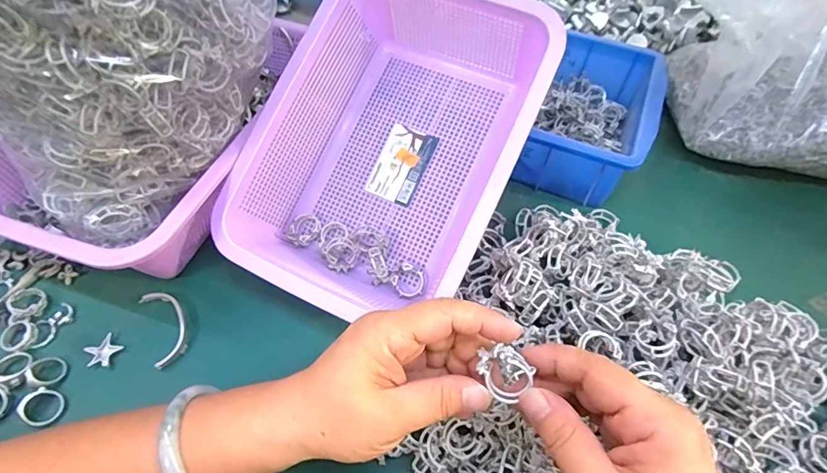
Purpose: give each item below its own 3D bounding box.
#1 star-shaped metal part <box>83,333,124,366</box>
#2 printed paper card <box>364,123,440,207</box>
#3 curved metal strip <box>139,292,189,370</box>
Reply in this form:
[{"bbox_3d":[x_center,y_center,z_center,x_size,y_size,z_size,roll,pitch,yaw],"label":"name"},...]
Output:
[{"bbox_3d":[-0.232,0.086,0.332,0.021,0.005,0.023,37,62,21],"label":"star-shaped metal part"},{"bbox_3d":[-0.010,-0.063,0.390,0.043,0.004,0.066,24,84,11],"label":"printed paper card"},{"bbox_3d":[-0.190,0.066,0.339,0.026,0.006,0.065,-25,60,-17],"label":"curved metal strip"}]

